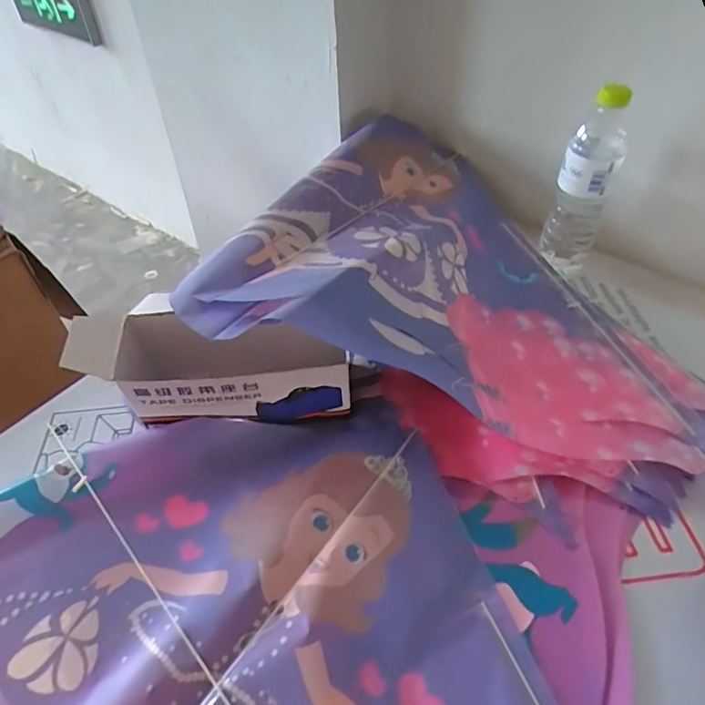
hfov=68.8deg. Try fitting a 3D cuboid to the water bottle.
[{"bbox_3d":[0.276,-0.205,0.603,0.062,0.197,0.056,21,51,20],"label":"water bottle"}]

